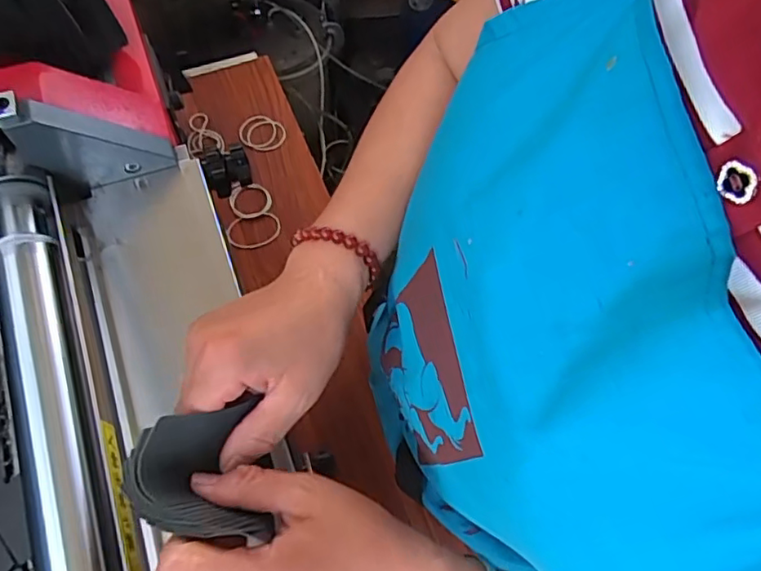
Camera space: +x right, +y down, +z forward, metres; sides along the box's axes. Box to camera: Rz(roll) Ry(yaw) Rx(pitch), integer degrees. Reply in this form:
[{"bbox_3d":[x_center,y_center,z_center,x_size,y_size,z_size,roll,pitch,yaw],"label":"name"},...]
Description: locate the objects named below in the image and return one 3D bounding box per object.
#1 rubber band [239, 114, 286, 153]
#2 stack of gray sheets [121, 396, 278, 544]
[{"bbox_3d":[-0.149,-0.194,0.730,0.056,0.006,0.060,2,62,-3],"label":"rubber band"},{"bbox_3d":[-0.087,0.090,0.278,0.056,0.035,0.065,-10,68,-7],"label":"stack of gray sheets"}]

